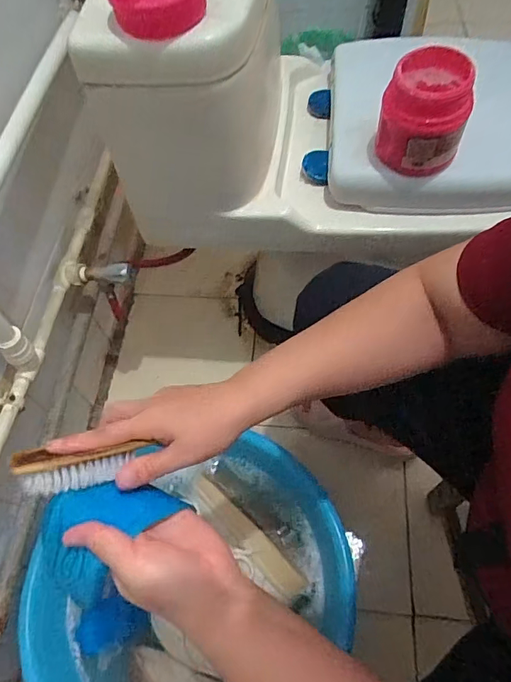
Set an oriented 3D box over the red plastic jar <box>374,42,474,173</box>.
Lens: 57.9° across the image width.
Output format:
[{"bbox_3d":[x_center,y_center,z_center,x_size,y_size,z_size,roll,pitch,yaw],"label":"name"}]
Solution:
[{"bbox_3d":[0.200,-0.275,0.556,0.094,0.110,0.100,-2,60,4],"label":"red plastic jar"}]

